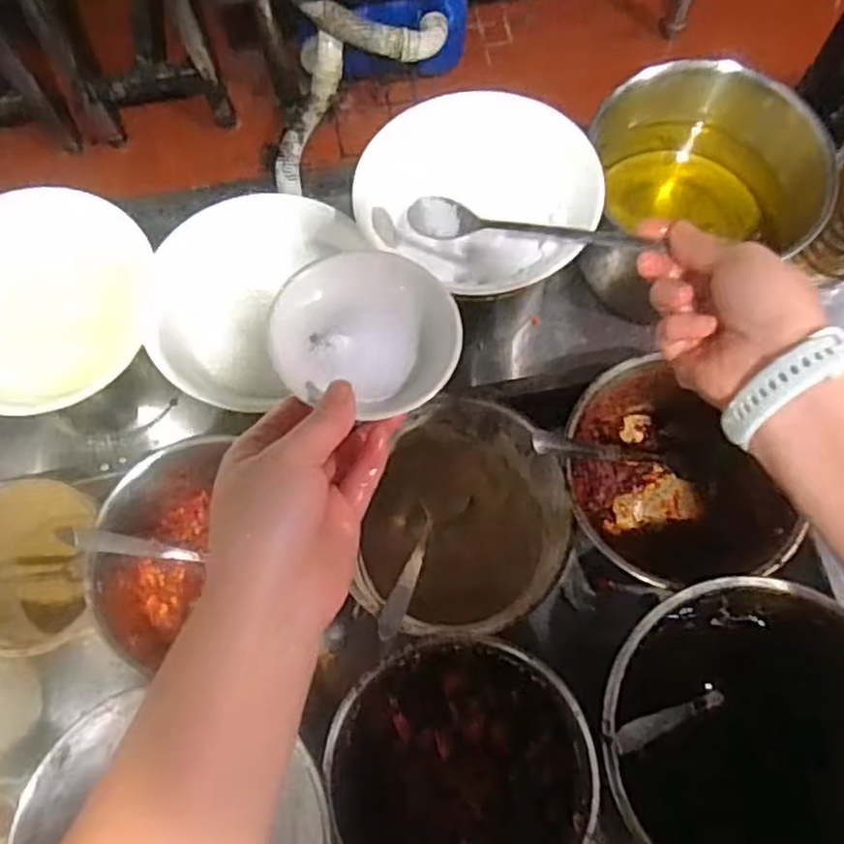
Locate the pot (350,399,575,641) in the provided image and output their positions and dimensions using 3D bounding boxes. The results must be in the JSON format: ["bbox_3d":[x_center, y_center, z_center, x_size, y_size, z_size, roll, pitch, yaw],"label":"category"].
[{"bbox_3d":[0.022,0.067,0.451,0.119,0.110,0.129,0,71,1],"label":"pot"}]

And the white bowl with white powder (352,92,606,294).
[{"bbox_3d":[0.036,-0.144,0.463,0.149,0.050,0.129,29,74,10],"label":"white bowl with white powder"}]

